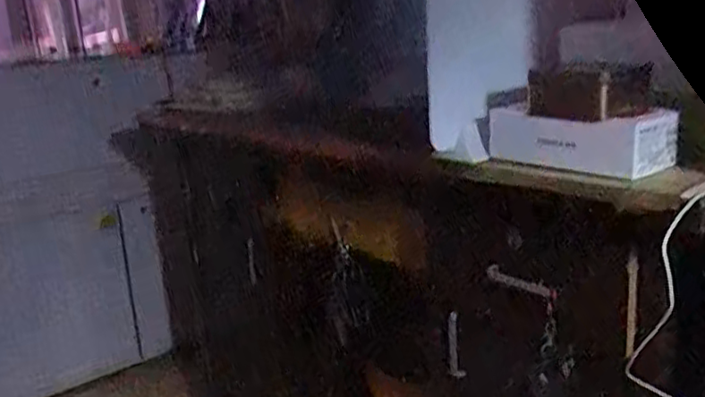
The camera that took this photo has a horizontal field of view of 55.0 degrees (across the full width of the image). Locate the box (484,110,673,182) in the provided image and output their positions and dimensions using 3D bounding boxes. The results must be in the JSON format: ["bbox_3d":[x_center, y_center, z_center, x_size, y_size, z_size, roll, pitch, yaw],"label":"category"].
[{"bbox_3d":[0.235,-0.065,0.711,0.087,0.052,0.180,-16,20,-37],"label":"box"}]

